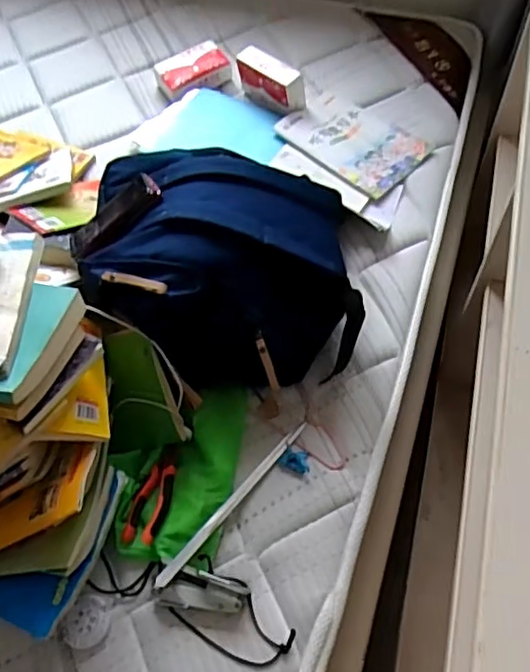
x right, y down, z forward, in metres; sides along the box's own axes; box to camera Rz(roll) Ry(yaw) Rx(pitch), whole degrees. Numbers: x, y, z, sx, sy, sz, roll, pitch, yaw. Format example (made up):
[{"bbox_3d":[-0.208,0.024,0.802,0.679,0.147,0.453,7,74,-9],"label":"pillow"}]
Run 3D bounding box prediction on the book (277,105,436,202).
[{"bbox_3d":[0.167,-0.373,1.173,0.256,0.010,0.177,38,65,21],"label":"book"}]

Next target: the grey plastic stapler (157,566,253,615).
[{"bbox_3d":[-0.081,0.327,0.785,0.110,0.023,0.046,6,60,8],"label":"grey plastic stapler"}]

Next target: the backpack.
[{"bbox_3d":[-0.061,-0.118,0.932,0.377,0.213,0.358,-5,60,2],"label":"backpack"}]

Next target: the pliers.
[{"bbox_3d":[-0.151,0.215,0.842,0.048,0.015,0.142,14,62,12],"label":"pliers"}]

